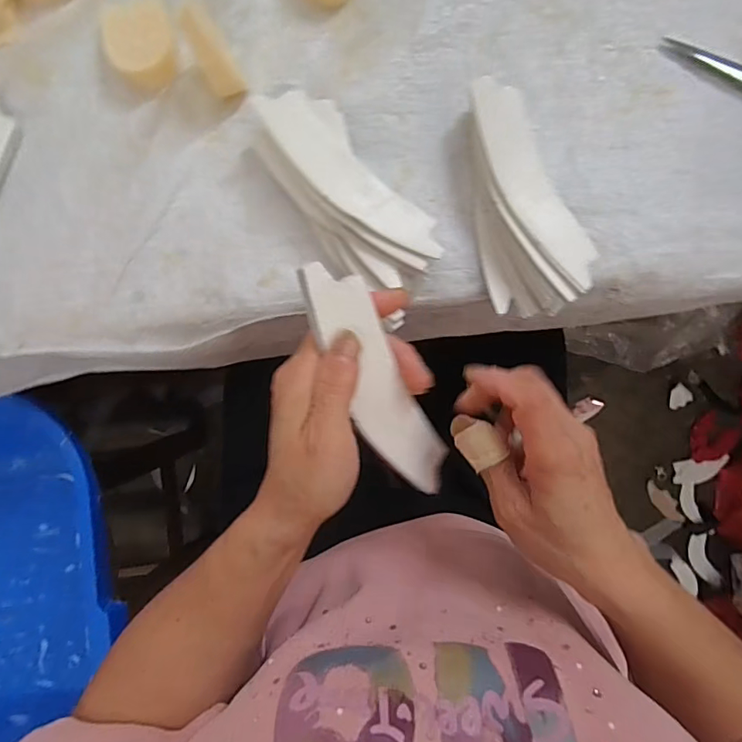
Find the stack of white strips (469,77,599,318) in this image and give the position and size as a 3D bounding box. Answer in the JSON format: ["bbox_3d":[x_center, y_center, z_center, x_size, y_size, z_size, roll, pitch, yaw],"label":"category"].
[{"bbox_3d":[0.104,-0.118,0.330,0.063,0.034,0.155,-12,86,1],"label":"stack of white strips"}]

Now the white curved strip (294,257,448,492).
[{"bbox_3d":[0.006,0.012,0.255,0.036,0.013,0.156,-28,121,-1],"label":"white curved strip"}]

